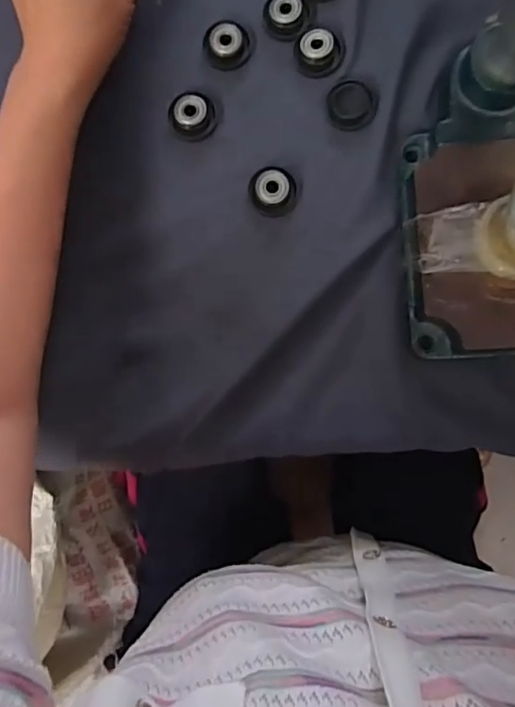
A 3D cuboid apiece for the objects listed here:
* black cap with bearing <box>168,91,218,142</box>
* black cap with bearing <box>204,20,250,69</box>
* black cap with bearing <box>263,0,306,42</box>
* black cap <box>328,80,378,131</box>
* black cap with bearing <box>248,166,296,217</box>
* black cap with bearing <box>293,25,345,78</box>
[{"bbox_3d":[-0.043,-0.157,0.365,0.030,0.013,0.028,0,86,2],"label":"black cap with bearing"},{"bbox_3d":[-0.020,-0.208,0.369,0.029,0.009,0.029,0,86,2],"label":"black cap with bearing"},{"bbox_3d":[0.018,-0.226,0.367,0.027,0.011,0.028,0,86,2],"label":"black cap with bearing"},{"bbox_3d":[0.063,-0.166,0.365,0.032,0.004,0.032,0,86,2],"label":"black cap"},{"bbox_3d":[0.011,-0.107,0.364,0.031,0.014,0.028,1,86,3],"label":"black cap with bearing"},{"bbox_3d":[0.042,-0.201,0.362,0.034,0.010,0.029,-35,85,0],"label":"black cap with bearing"}]

